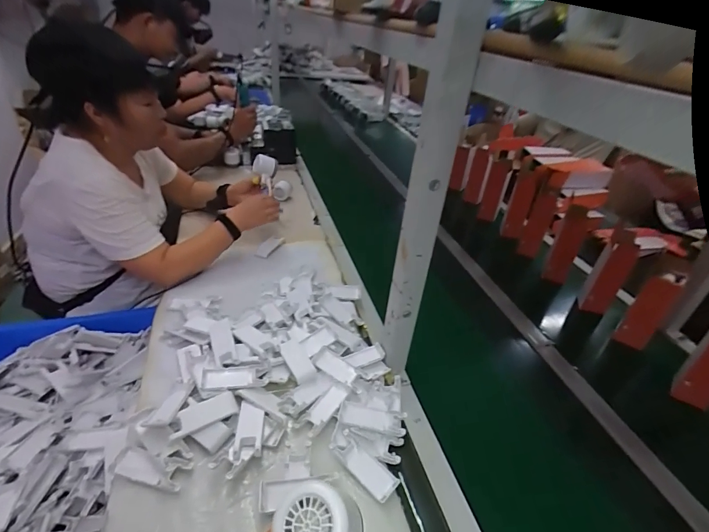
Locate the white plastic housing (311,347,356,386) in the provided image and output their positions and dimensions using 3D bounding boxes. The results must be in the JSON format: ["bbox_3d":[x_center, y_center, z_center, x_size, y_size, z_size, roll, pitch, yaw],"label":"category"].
[{"bbox_3d":[-0.033,0.177,0.667,0.080,0.011,0.041,24,38,24],"label":"white plastic housing"}]

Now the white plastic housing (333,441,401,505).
[{"bbox_3d":[0.015,0.290,0.540,0.097,0.011,0.040,32,41,32],"label":"white plastic housing"}]

